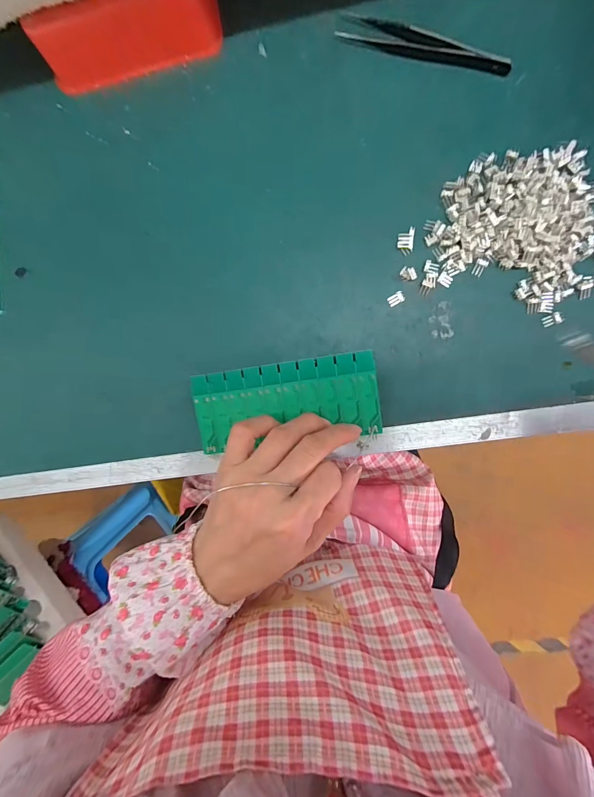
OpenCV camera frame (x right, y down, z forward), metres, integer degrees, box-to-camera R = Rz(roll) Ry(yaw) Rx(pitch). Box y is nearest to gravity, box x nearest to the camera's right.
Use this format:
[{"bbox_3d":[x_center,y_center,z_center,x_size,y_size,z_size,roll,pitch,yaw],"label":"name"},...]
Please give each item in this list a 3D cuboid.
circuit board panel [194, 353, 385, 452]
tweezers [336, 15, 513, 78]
[{"bbox_3d":[-0.009,0.004,0.258,0.138,0.004,0.060,-7,95,7],"label":"circuit board panel"},{"bbox_3d":[0.085,-0.235,0.226,0.114,0.008,0.014,19,98,4],"label":"tweezers"}]

